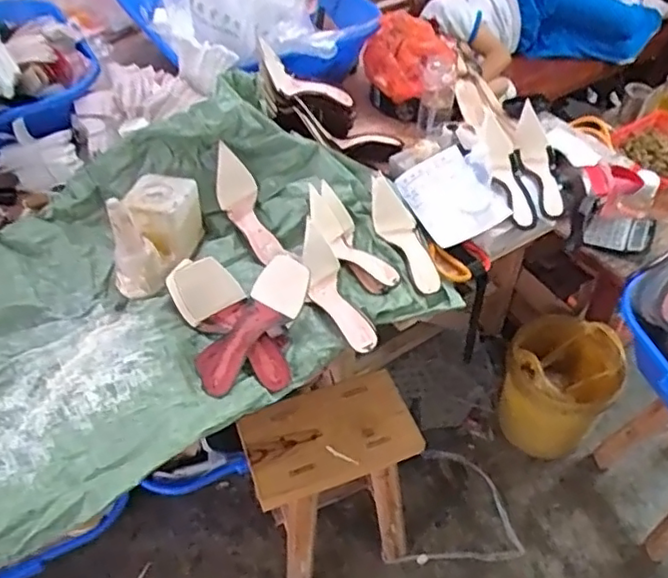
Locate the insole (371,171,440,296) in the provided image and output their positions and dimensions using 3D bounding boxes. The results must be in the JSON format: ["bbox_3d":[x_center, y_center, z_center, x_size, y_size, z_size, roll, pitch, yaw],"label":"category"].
[{"bbox_3d":[0.122,-0.100,1.158,0.072,0.028,0.243,-23,79,-20],"label":"insole"}]

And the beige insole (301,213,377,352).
[{"bbox_3d":[-0.004,-0.006,1.024,0.075,0.061,0.238,-20,69,-18],"label":"beige insole"}]

